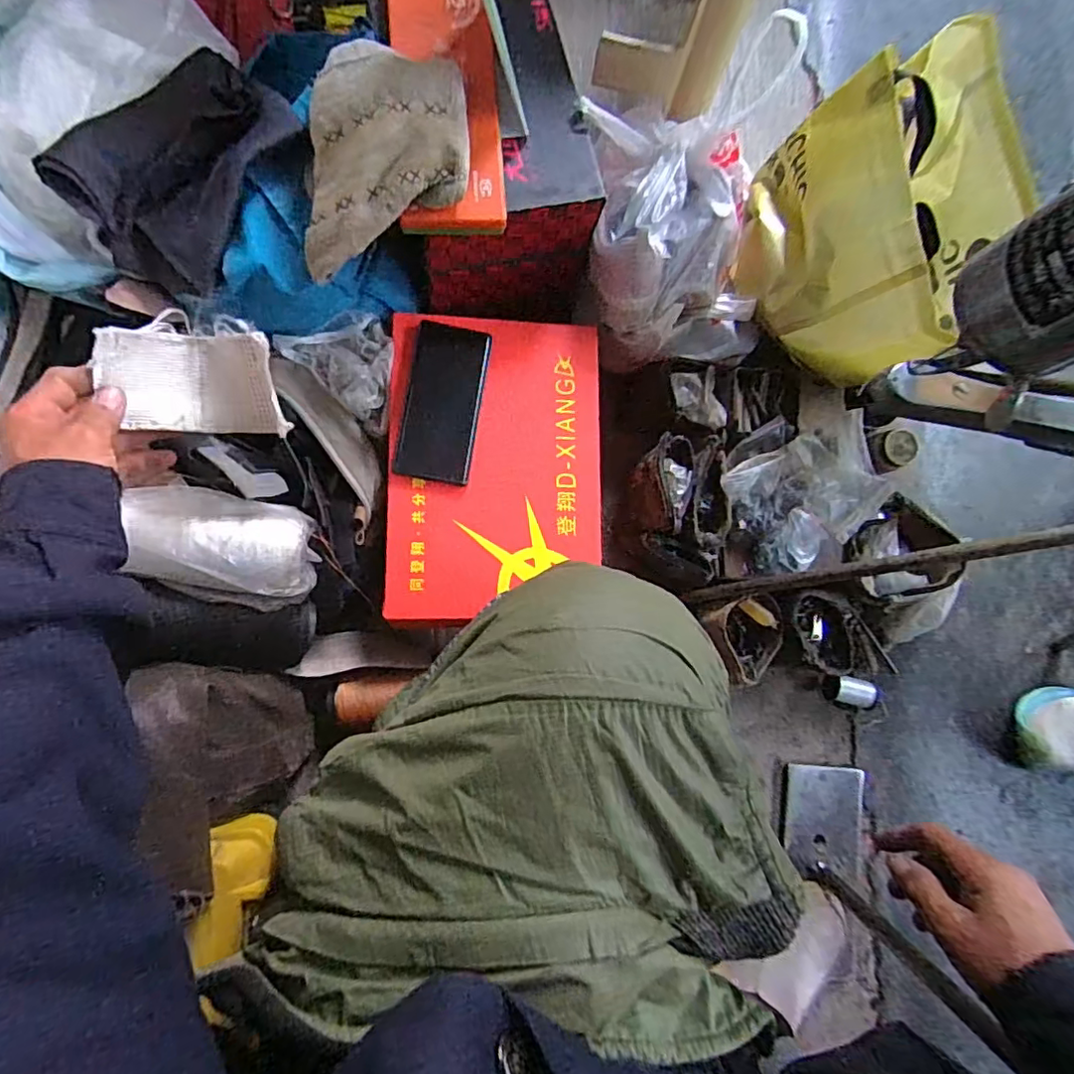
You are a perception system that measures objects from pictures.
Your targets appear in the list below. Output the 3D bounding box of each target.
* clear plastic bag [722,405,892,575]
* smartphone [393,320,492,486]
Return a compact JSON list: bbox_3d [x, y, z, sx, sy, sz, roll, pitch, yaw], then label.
[{"bbox_3d":[0.300,-0.041,0.667,0.164,0.071,0.143,-20,87,-9],"label":"clear plastic bag"},{"bbox_3d":[-0.095,-0.136,0.594,0.073,0.015,0.158,10,82,-6],"label":"smartphone"}]

